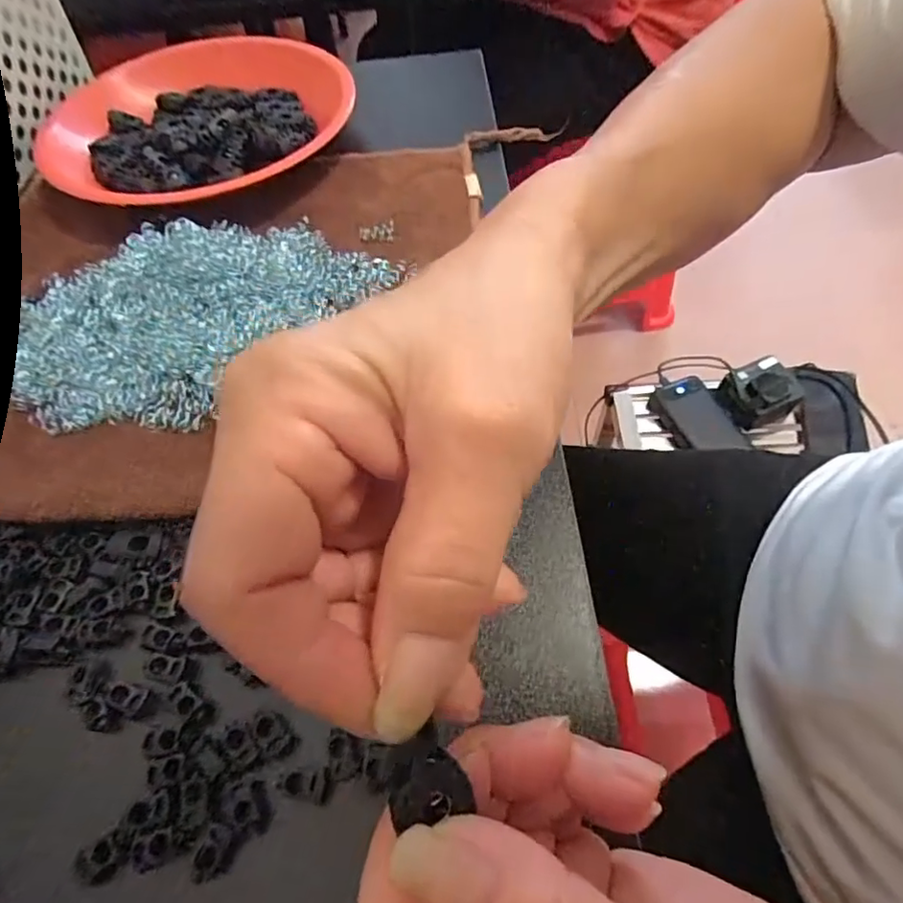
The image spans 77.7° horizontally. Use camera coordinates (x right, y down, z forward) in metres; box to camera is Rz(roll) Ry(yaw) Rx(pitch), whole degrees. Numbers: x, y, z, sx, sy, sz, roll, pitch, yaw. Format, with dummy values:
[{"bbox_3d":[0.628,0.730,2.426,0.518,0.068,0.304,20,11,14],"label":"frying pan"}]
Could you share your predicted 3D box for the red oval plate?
[{"bbox_3d":[-0.159,-0.218,0.355,0.184,0.024,0.189,-24,61,-9],"label":"red oval plate"}]

